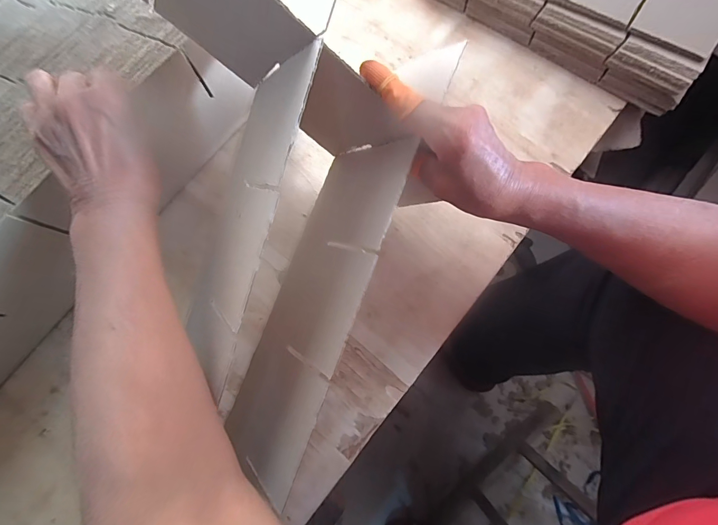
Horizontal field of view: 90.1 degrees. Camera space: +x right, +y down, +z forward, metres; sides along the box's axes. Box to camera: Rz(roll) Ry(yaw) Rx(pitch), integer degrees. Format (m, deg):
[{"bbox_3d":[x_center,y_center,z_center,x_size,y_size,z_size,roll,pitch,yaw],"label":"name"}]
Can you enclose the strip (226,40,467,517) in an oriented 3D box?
[{"bbox_3d":[-0.024,-0.007,0.315,0.006,0.126,0.369,24,84,-36],"label":"strip"}]

